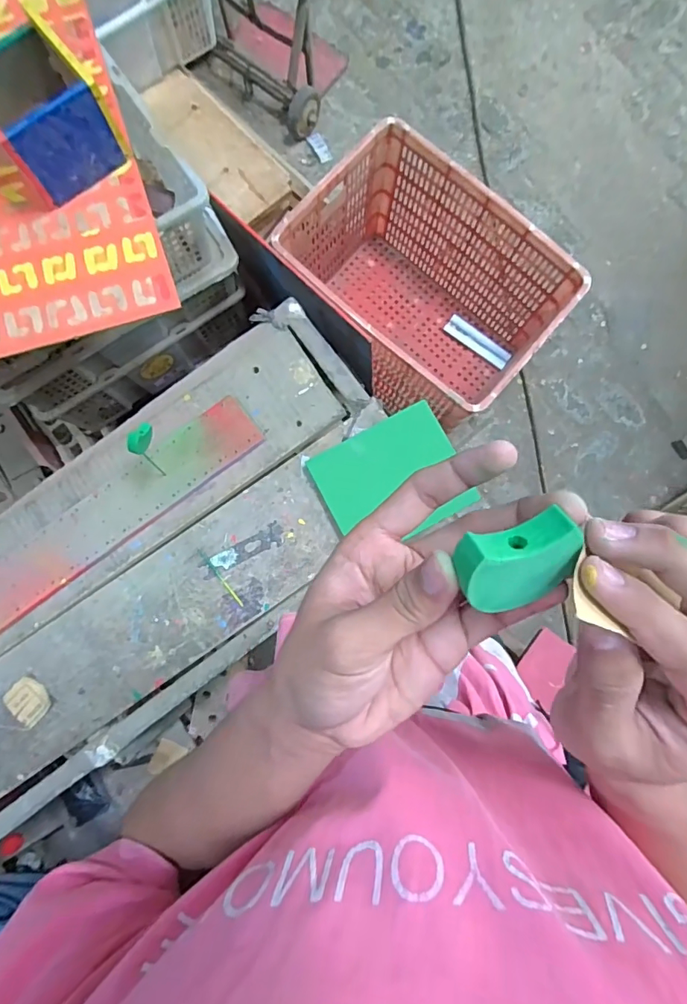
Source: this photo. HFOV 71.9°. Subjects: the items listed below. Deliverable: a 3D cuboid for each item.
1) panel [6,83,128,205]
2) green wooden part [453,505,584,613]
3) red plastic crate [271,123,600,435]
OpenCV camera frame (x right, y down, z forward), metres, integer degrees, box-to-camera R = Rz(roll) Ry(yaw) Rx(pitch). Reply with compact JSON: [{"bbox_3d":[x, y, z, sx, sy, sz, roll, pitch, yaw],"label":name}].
[{"bbox_3d":[-0.354,-0.458,0.616,0.114,0.107,0.017,-39,85,-5],"label":"panel"},{"bbox_3d":[0.057,0.020,0.163,0.040,0.029,0.017,-16,39,-7],"label":"green wooden part"},{"bbox_3d":[0.186,-0.504,1.214,0.591,0.384,0.430,40,84,4],"label":"red plastic crate"}]

